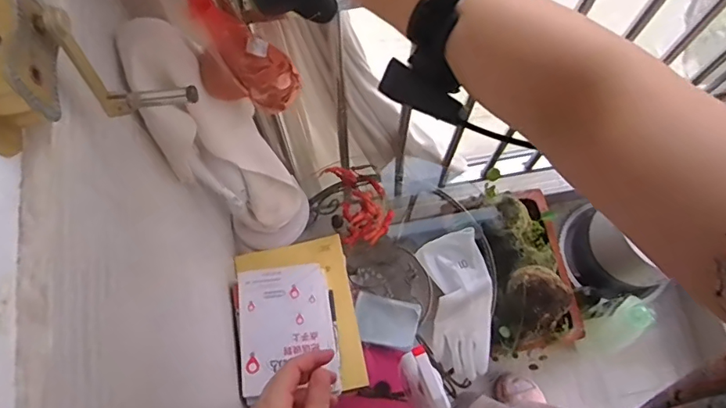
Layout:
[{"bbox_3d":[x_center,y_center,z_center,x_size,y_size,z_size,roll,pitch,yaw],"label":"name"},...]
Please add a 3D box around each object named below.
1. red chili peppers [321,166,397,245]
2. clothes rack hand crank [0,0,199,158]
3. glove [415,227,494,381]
[{"bbox_3d":[-0.007,-0.004,1.038,0.106,0.041,0.173,-19,71,-6],"label":"red chili peppers"},{"bbox_3d":[-0.214,-0.101,0.391,0.117,0.143,0.116,-8,70,-2],"label":"clothes rack hand crank"},{"bbox_3d":[0.186,0.184,0.969,0.127,0.035,0.265,-9,70,-2],"label":"glove"}]

